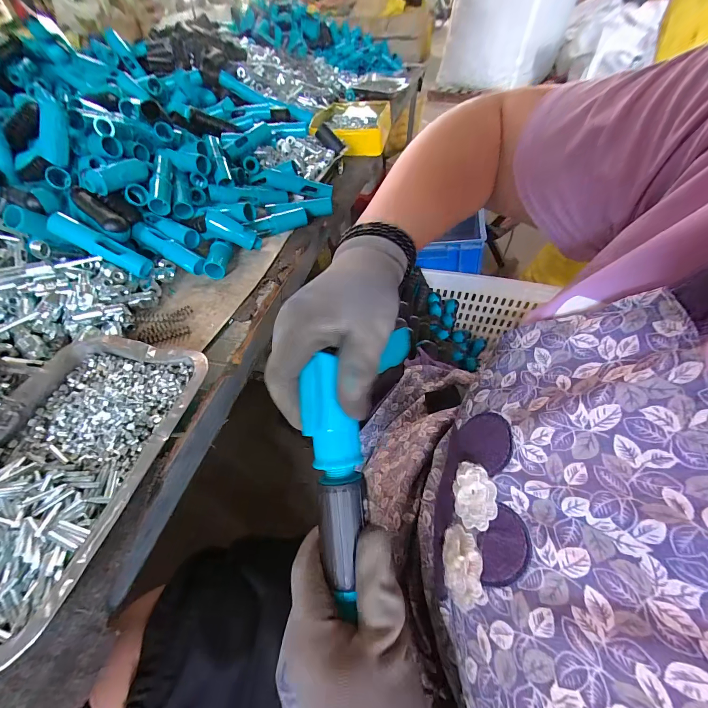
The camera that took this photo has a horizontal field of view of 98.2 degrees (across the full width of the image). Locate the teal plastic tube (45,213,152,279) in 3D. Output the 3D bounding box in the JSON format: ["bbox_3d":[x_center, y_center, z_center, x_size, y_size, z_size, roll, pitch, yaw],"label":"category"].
[{"bbox_3d":[-0.351,-0.149,0.426,0.125,0.023,0.029,29,50,-17],"label":"teal plastic tube"}]

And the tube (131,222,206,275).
[{"bbox_3d":[-0.283,-0.159,0.470,0.126,0.023,0.026,30,56,6],"label":"tube"}]

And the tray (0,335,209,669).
[{"bbox_3d":[-0.265,0.087,0.278,0.181,0.027,0.246,11,52,10],"label":"tray"}]

